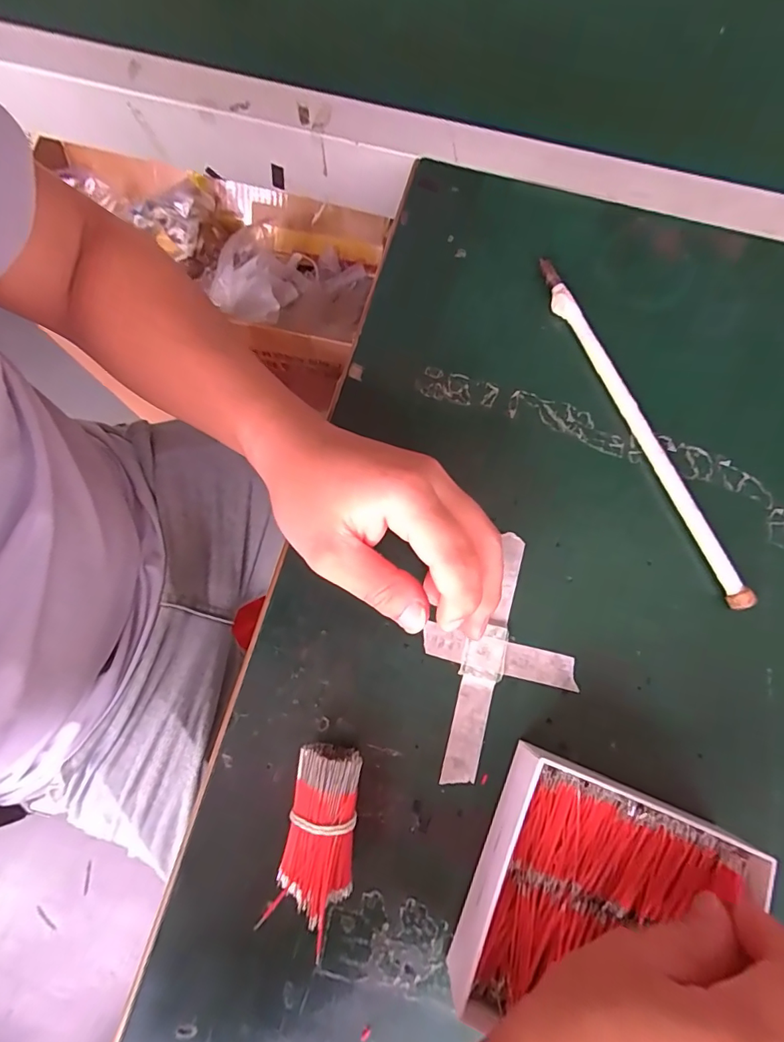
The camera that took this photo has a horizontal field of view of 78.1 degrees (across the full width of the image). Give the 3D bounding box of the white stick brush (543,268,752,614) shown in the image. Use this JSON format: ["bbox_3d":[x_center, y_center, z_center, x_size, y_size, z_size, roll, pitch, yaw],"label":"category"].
[{"bbox_3d":[0.150,-0.061,0.297,0.012,0.013,0.239,-23,78,-6],"label":"white stick brush"}]

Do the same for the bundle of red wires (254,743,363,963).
[{"bbox_3d":[-0.035,0.151,0.240,0.034,0.034,0.077,10,77,2],"label":"bundle of red wires"}]

